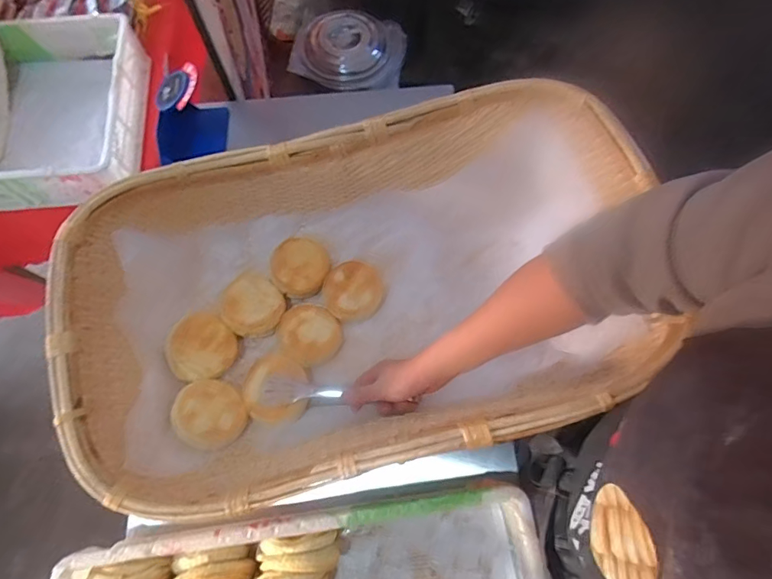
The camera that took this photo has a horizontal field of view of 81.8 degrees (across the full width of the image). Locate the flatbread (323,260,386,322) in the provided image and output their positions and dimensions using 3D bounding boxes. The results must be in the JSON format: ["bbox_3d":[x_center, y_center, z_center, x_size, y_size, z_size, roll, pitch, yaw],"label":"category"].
[{"bbox_3d":[-0.053,0.001,0.741,0.096,0.019,0.101,0,71,0],"label":"flatbread"}]

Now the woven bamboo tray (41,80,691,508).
[{"bbox_3d":[-0.035,-0.003,0.642,0.730,0.242,0.458,-12,71,-4],"label":"woven bamboo tray"}]

